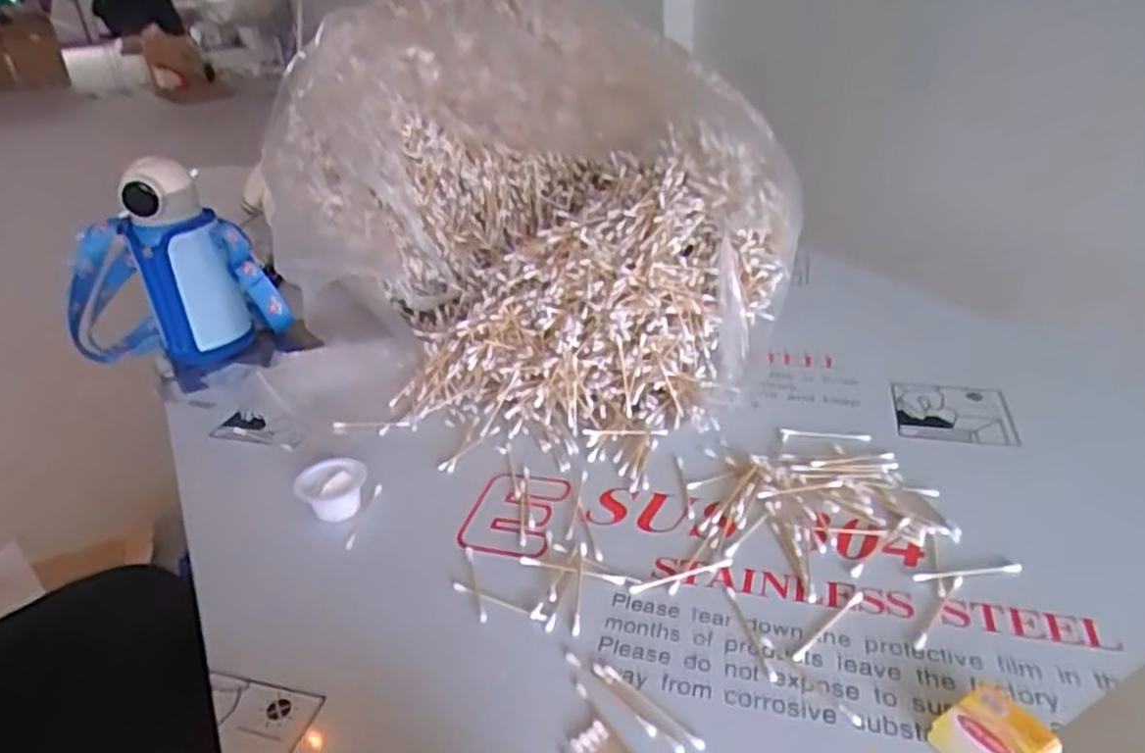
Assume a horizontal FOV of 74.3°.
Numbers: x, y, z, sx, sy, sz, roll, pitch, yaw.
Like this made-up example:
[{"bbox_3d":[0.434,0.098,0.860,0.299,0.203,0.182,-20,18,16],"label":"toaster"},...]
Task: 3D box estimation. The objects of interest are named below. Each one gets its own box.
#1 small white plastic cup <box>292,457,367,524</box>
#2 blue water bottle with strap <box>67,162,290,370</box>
[{"bbox_3d":[-0.189,0.092,0.599,0.051,0.031,0.052,-3,30,2],"label":"small white plastic cup"},{"bbox_3d":[-0.451,-0.117,0.813,0.211,0.195,0.110,10,32,23],"label":"blue water bottle with strap"}]

